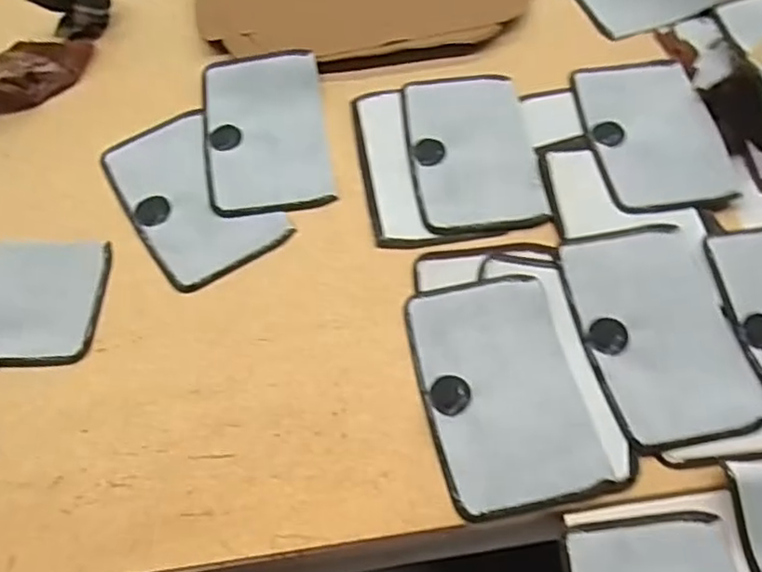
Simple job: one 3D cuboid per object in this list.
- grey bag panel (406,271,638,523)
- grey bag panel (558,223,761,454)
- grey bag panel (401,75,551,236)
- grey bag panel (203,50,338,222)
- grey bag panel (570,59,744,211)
[{"bbox_3d":[0.122,0.090,0.593,0.161,0.009,0.217,-12,62,-6],"label":"grey bag panel"},{"bbox_3d":[0.267,0.040,0.616,0.141,0.009,0.219,-10,62,-4],"label":"grey bag panel"},{"bbox_3d":[0.104,-0.157,0.731,0.139,0.007,0.218,-6,62,-3],"label":"grey bag panel"},{"bbox_3d":[-0.133,-0.179,0.733,0.135,0.016,0.214,-8,69,-6],"label":"grey bag panel"},{"bbox_3d":[0.309,-0.179,0.728,0.139,0.012,0.212,-5,62,-2],"label":"grey bag panel"}]

